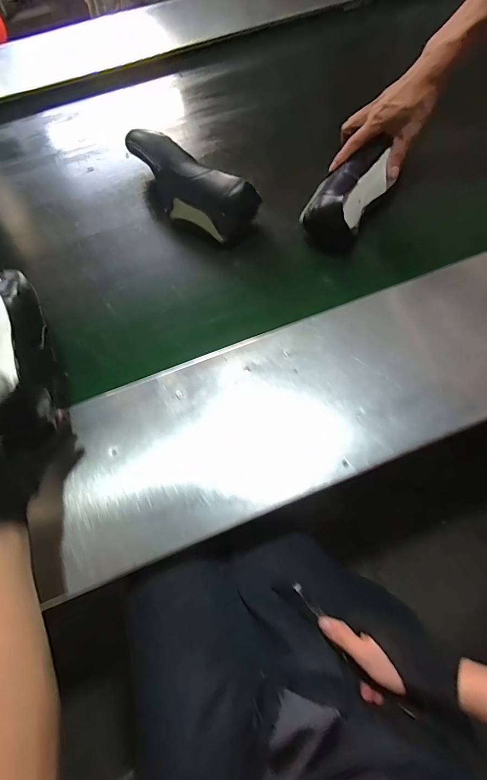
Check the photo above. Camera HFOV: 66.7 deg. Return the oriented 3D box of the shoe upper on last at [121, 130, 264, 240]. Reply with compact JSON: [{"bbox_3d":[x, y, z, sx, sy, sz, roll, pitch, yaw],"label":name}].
[{"bbox_3d":[-0.107,-0.350,0.628,0.287,0.068,0.102,32,73,15],"label":"shoe upper on last"}]

